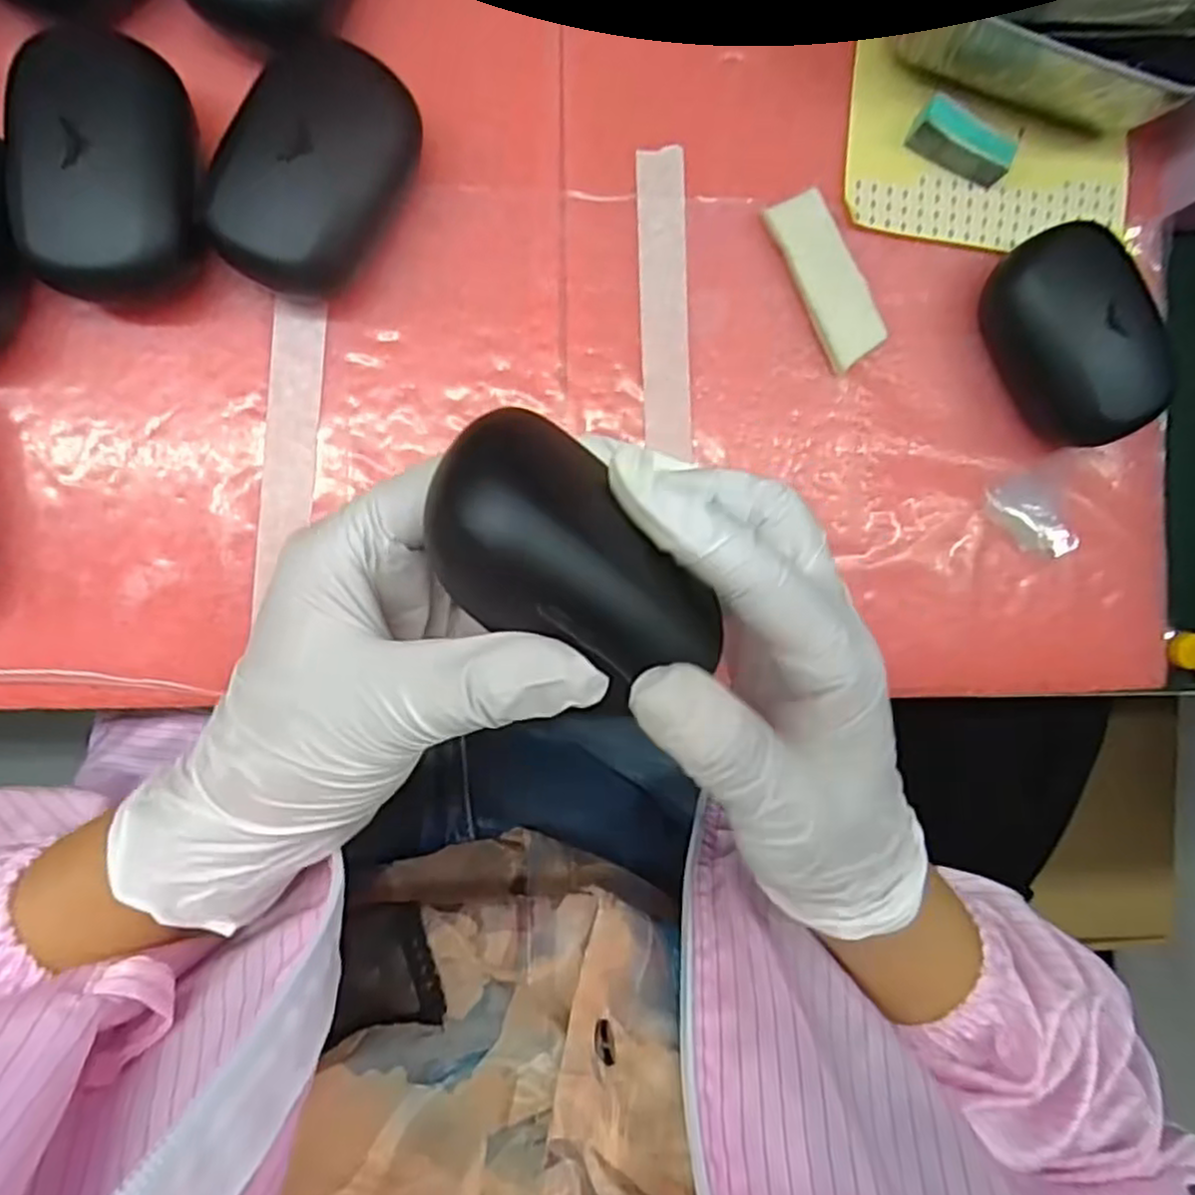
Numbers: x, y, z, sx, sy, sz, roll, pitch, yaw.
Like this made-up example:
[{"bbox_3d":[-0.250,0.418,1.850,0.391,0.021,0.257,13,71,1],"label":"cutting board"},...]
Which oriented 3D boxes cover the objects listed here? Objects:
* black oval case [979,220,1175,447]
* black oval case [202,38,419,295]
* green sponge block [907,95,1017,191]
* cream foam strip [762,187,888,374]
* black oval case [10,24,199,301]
[{"bbox_3d":[0.194,-0.105,0.293,0.053,0.037,0.085,-32,95,-3],"label":"black oval case"},{"bbox_3d":[-0.100,-0.149,0.260,0.057,0.038,0.084,21,90,-6],"label":"black oval case"},{"bbox_3d":[0.147,-0.183,0.291,0.041,0.015,0.015,22,88,-6],"label":"green sponge block"},{"bbox_3d":[0.093,-0.128,0.292,0.024,0.013,0.068,-28,94,-5],"label":"cream foam strip"},{"bbox_3d":[-0.170,-0.148,0.255,0.057,0.041,0.084,-1,92,-6],"label":"black oval case"}]

